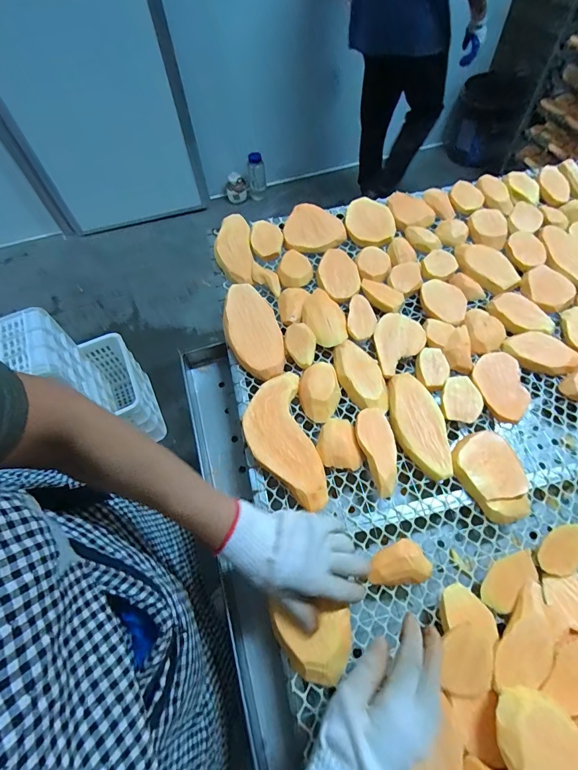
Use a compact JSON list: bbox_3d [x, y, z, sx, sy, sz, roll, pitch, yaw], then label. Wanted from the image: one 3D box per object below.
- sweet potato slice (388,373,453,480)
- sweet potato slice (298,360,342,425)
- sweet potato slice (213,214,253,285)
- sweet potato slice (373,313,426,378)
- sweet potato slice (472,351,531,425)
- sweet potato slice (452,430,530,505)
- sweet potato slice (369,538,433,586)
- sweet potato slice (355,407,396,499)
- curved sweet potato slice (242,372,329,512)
[{"bbox_3d":[0.182,0.055,0.523,0.065,0.017,0.156,-13,62,-4],"label":"sweet potato slice"},{"bbox_3d":[0.046,0.006,0.552,0.058,0.028,0.095,2,62,4],"label":"sweet potato slice"},{"bbox_3d":[-0.103,-0.250,0.682,0.068,0.027,0.149,-10,75,-2],"label":"sweet potato slice"},{"bbox_3d":[0.169,-0.067,0.592,0.076,0.009,0.120,29,67,17],"label":"sweet potato slice"},{"bbox_3d":[0.309,-0.001,0.542,0.068,0.012,0.112,-2,62,2],"label":"sweet potato slice"},{"bbox_3d":[0.257,0.106,0.483,0.074,0.017,0.088,-13,62,-4],"label":"sweet potato slice"},{"bbox_3d":[0.131,0.216,0.439,0.072,0.024,0.047,-23,63,-9],"label":"sweet potato slice"},{"bbox_3d":[0.123,0.087,0.501,0.048,0.015,0.115,-16,62,-6],"label":"sweet potato slice"},{"bbox_3d":[-0.011,0.075,0.516,0.090,0.020,0.197,-13,62,-4],"label":"curved sweet potato slice"}]

